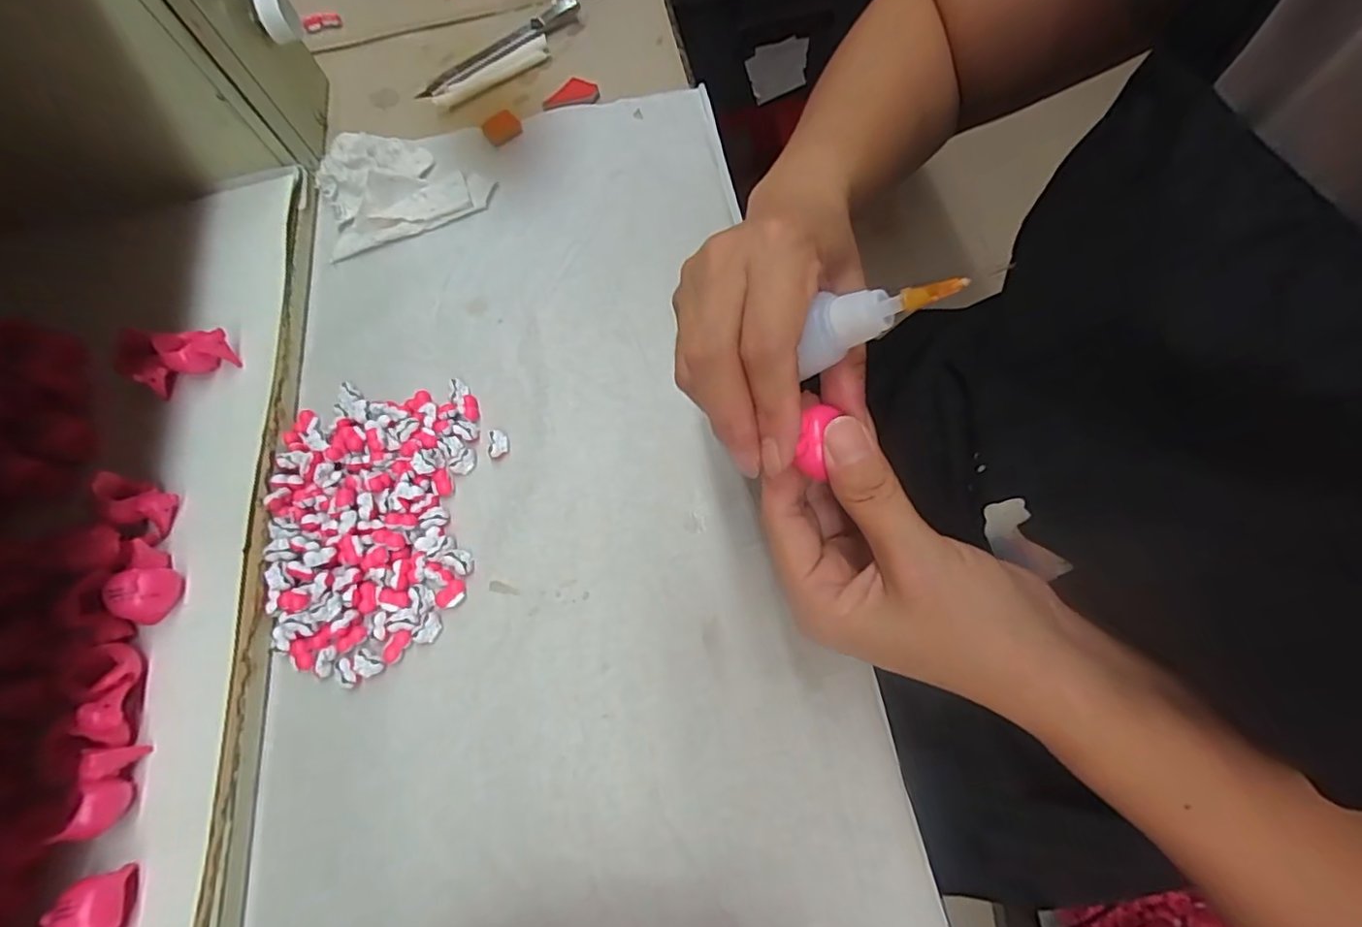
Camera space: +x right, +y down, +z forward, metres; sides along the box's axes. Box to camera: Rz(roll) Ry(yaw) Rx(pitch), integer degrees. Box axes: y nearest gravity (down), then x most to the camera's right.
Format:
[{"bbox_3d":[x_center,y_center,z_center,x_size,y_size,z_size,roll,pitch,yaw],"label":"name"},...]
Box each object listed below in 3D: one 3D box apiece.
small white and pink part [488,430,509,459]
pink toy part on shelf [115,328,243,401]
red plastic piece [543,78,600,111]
[{"bbox_3d":[-0.093,-0.010,0.302,0.010,0.004,0.014,0,68,6],"label":"small white and pink part"},{"bbox_3d":[-0.264,-0.054,0.311,0.049,0.024,0.030,-5,68,3],"label":"pink toy part on shelf"},{"bbox_3d":[-0.074,-0.246,0.394,0.038,0.010,0.017,-11,67,1],"label":"red plastic piece"}]

